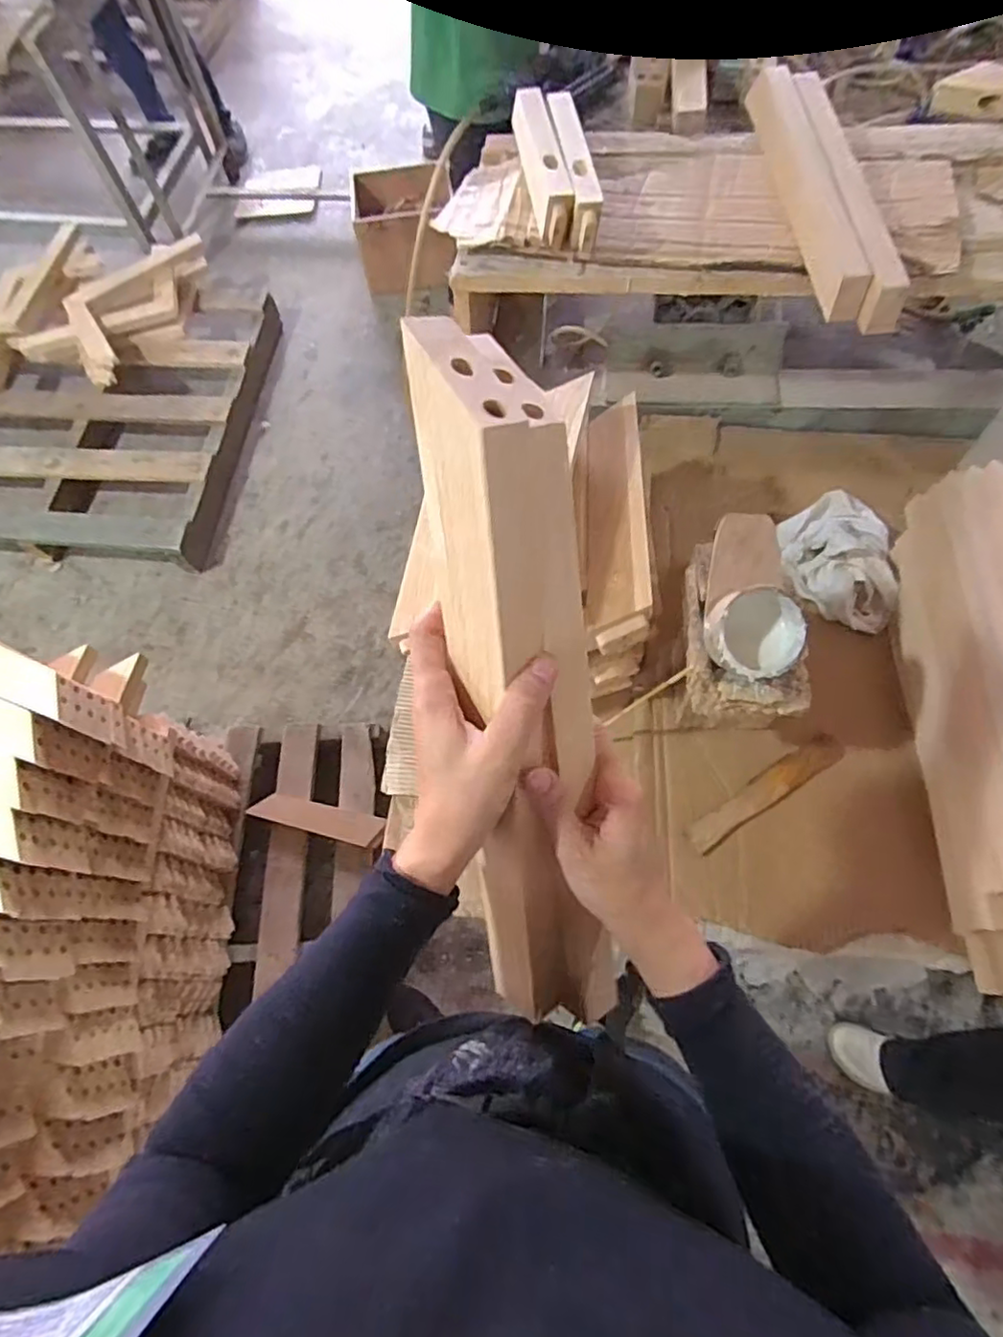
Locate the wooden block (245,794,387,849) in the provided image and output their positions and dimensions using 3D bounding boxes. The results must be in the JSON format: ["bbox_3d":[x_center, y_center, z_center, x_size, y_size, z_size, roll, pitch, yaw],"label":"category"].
[{"bbox_3d":[-0.407,0.338,1.414,0.289,0.029,0.068,17,70,-11],"label":"wooden block"}]

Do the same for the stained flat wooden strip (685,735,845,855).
[{"bbox_3d":[0.305,0.142,0.727,0.207,0.007,0.037,-33,82,-6],"label":"stained flat wooden strip"}]

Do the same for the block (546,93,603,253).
[{"bbox_3d":[0.084,-0.590,0.748,0.030,0.061,0.228,-8,66,0],"label":"block"}]

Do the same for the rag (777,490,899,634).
[{"bbox_3d":[0.429,-0.149,0.811,0.139,0.067,0.184,7,66,6],"label":"rag"}]

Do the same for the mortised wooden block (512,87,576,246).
[{"bbox_3d":[0.048,-0.615,0.766,0.035,0.056,0.251,-9,66,-1],"label":"mortised wooden block"}]

